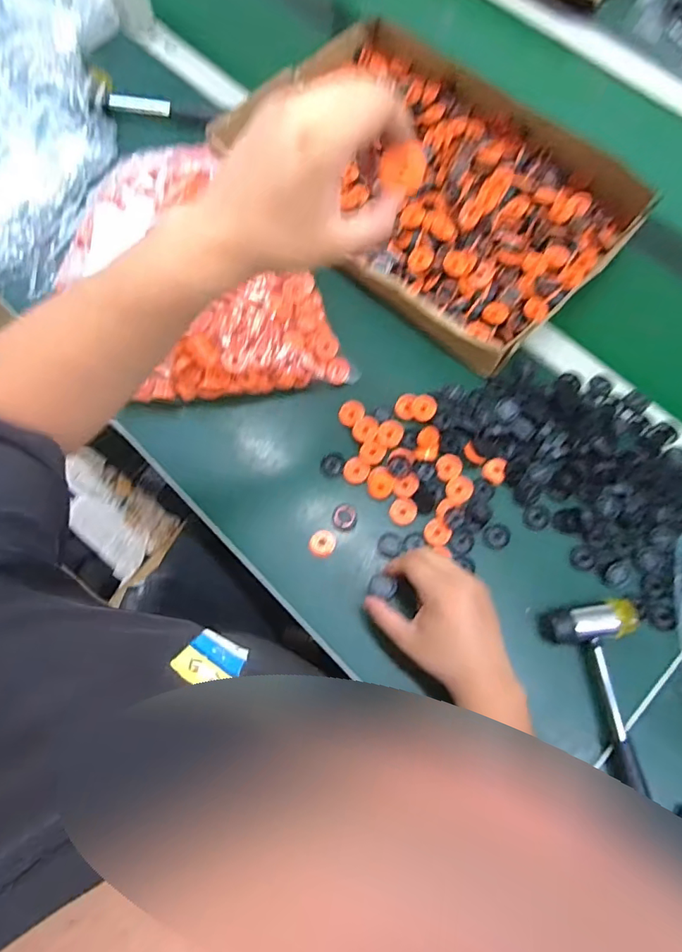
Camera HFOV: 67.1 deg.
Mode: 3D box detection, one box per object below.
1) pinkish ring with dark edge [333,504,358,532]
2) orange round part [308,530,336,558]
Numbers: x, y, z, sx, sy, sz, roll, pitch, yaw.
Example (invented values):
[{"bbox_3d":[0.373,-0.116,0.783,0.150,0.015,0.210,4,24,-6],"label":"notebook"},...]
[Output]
[{"bbox_3d":[0.004,0.042,0.533,0.025,0.004,0.027,0,72,0],"label":"pinkish ring with dark edge"},{"bbox_3d":[-0.019,0.069,0.527,0.026,0.006,0.027,0,72,0],"label":"orange round part"}]

